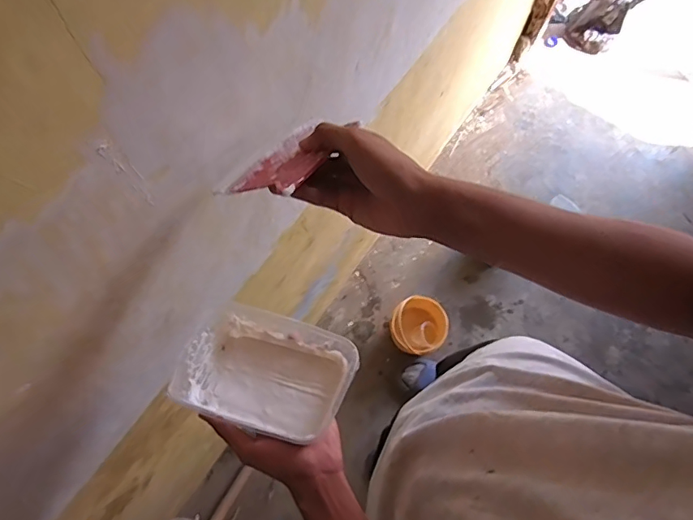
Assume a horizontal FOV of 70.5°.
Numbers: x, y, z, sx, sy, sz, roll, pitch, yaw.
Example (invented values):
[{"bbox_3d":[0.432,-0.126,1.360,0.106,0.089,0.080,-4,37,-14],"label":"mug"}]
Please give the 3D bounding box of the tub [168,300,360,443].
[{"bbox_3d":[-0.084,0.117,0.519,0.173,0.043,0.113,17,74,5],"label":"tub"}]

